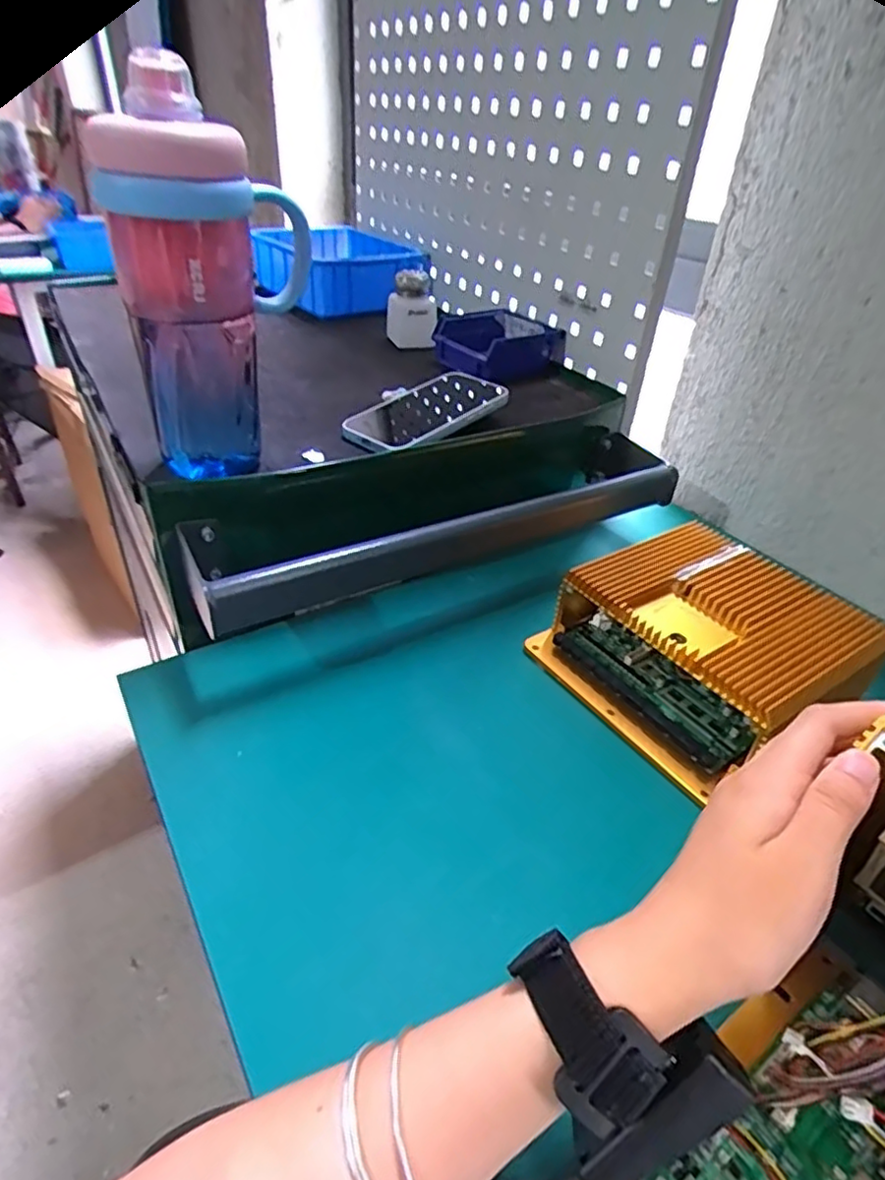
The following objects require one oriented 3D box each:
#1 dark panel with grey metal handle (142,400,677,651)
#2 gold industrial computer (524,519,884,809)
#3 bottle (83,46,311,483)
[{"bbox_3d":[0.005,-0.064,0.569,0.465,0.123,0.117,-18,42,-26],"label":"dark panel with grey metal handle"},{"bbox_3d":[0.195,0.039,0.489,0.187,0.077,0.174,-18,42,-24],"label":"gold industrial computer"},{"bbox_3d":[-0.155,-0.189,0.429,0.077,0.231,0.128,18,40,19],"label":"bottle"}]

